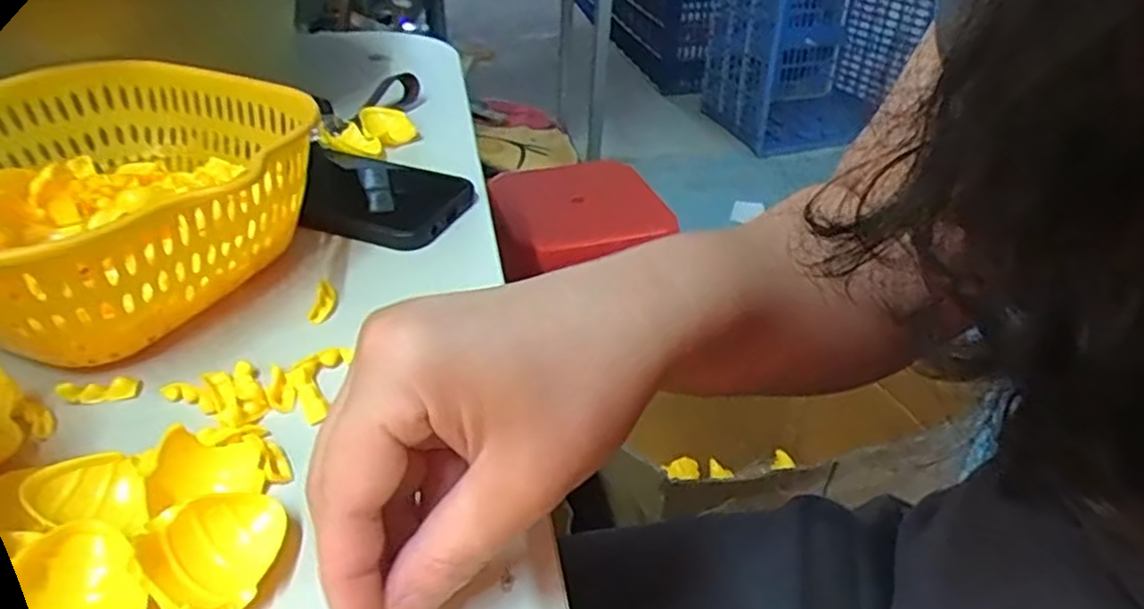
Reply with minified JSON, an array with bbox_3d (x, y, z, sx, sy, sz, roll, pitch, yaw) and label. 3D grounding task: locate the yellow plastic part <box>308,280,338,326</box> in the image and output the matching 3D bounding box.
[{"bbox_3d":[-0.126,-0.001,0.362,0.010,0.005,0.027,1,49,-1],"label":"yellow plastic part"}]

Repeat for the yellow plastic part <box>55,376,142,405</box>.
[{"bbox_3d":[-0.204,0.037,0.308,0.030,0.011,0.007,-10,37,-15],"label":"yellow plastic part"}]

